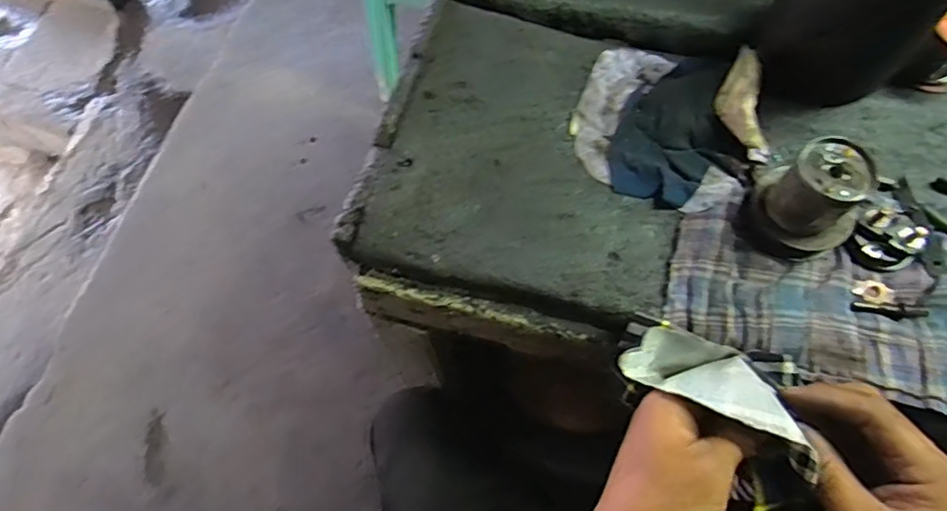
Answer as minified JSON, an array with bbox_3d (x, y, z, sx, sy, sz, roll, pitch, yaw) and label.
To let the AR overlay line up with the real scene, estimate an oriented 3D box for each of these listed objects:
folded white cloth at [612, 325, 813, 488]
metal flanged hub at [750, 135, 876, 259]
[{"bbox_3d":[0.157,0.084,0.360,0.049,0.035,0.115,-46,49,-16],"label":"folded white cloth"},{"bbox_3d":[0.244,-0.041,0.422,0.060,0.069,0.073,-42,71,-15],"label":"metal flanged hub"}]

